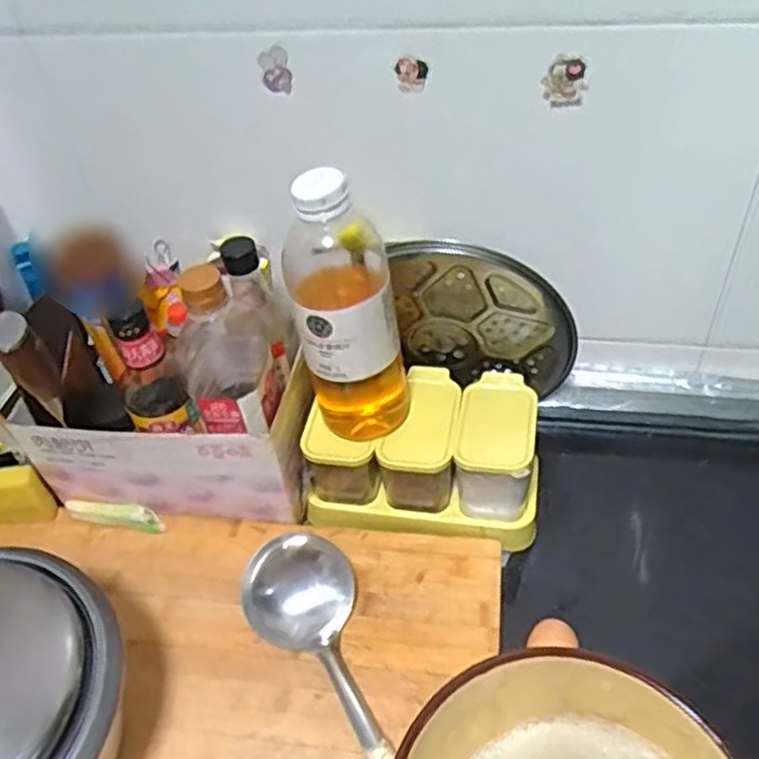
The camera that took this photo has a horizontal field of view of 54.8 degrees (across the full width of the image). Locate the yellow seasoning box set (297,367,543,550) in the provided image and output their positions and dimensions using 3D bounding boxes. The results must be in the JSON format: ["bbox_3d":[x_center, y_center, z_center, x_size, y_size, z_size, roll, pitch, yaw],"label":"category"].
[{"bbox_3d":[0.044,0.068,0.688,0.204,0.100,0.133,6,47,9],"label":"yellow seasoning box set"}]

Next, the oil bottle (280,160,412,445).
[{"bbox_3d":[-0.027,-0.056,0.600,0.087,0.234,0.088,-10,46,-6],"label":"oil bottle"}]

